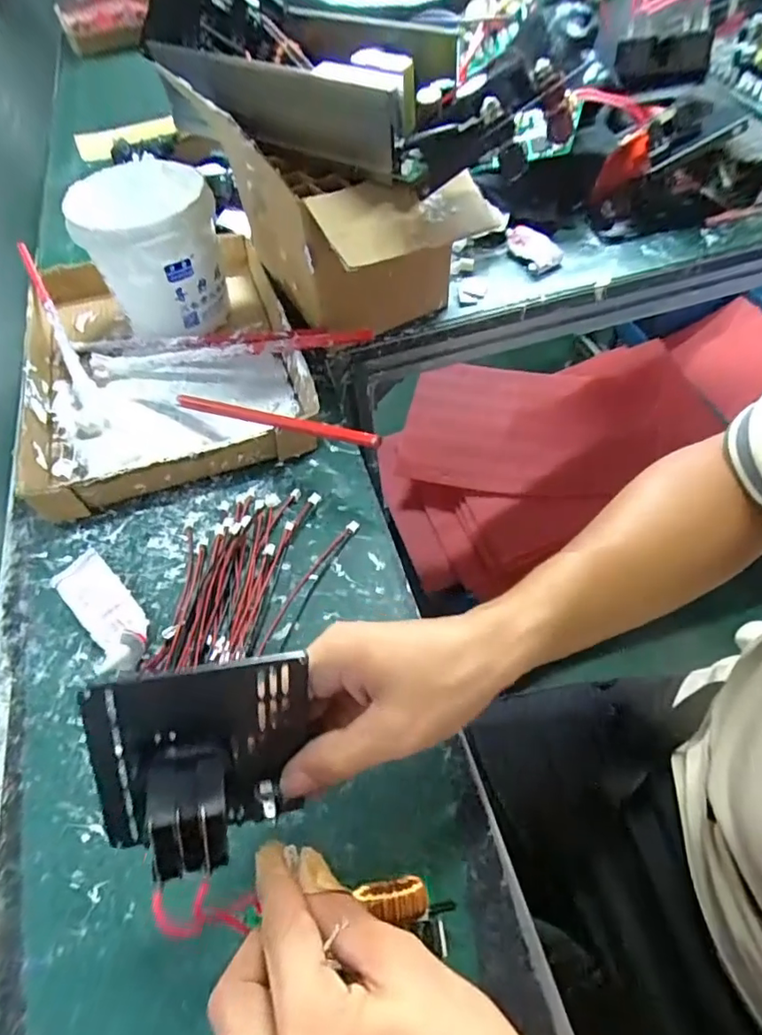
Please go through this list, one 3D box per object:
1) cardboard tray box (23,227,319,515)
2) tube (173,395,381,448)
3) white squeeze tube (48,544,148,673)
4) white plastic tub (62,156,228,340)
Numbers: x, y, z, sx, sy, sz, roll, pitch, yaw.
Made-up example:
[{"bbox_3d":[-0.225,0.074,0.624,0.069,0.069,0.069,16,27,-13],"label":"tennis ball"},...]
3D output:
[{"bbox_3d":[-0.205,-0.153,0.515,0.239,0.032,0.309,-17,57,-8],"label":"cardboard tray box"},{"bbox_3d":[-0.087,-0.077,0.428,0.206,0.012,0.008,17,58,30],"label":"tube"},{"bbox_3d":[-0.190,0.063,0.375,0.038,0.026,0.108,-39,63,-20],"label":"white squeeze tube"},{"bbox_3d":[-0.221,-0.264,0.544,0.123,0.108,0.156,-25,59,-13],"label":"white plastic tub"}]

